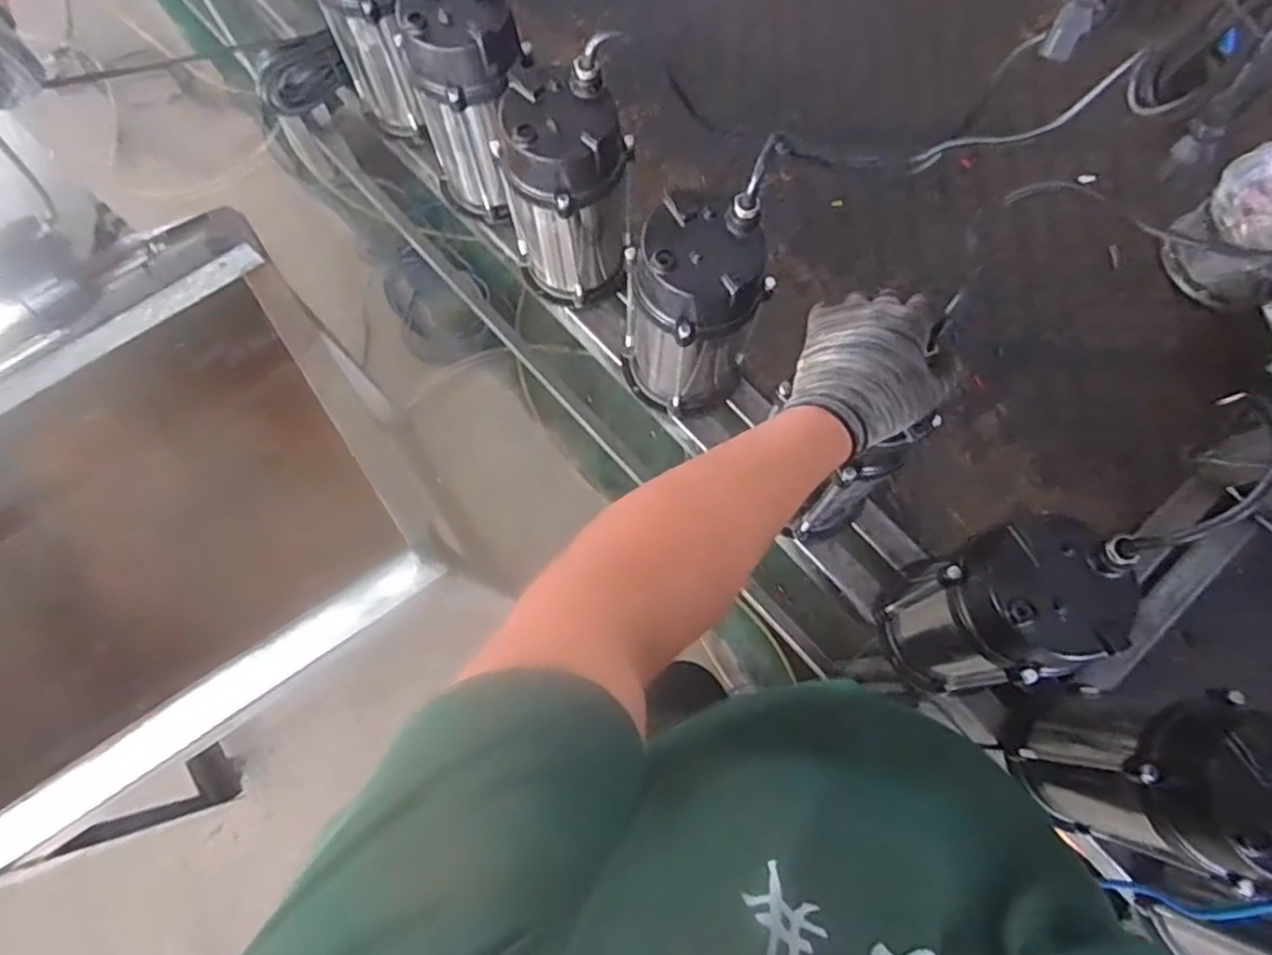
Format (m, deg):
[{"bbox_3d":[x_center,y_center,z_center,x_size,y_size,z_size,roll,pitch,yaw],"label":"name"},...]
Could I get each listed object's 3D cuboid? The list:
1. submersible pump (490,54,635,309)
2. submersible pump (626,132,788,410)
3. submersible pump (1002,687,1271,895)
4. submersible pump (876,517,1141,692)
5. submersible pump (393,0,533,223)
[{"bbox_3d":[-0.072,-0.302,0.783,0.135,0.257,0.116,-12,74,-3],"label":"submersible pump"},{"bbox_3d":[0.058,-0.149,0.723,0.135,0.261,0.141,-2,74,0],"label":"submersible pump"},{"bbox_3d":[0.435,0.249,0.596,0.120,0.254,0.126,7,74,3],"label":"submersible pump"},{"bbox_3d":[0.318,0.129,0.655,0.114,0.273,0.124,-13,74,-3],"label":"submersible pump"},{"bbox_3d":[-0.184,-0.425,0.819,0.140,0.249,0.123,14,74,5],"label":"submersible pump"}]

